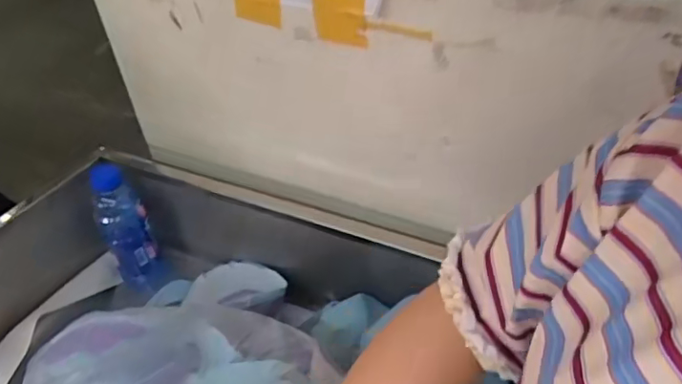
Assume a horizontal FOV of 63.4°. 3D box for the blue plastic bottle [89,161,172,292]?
[{"bbox_3d":[-0.327,0.059,0.850,0.068,0.199,0.073,-26,43,-24],"label":"blue plastic bottle"}]

